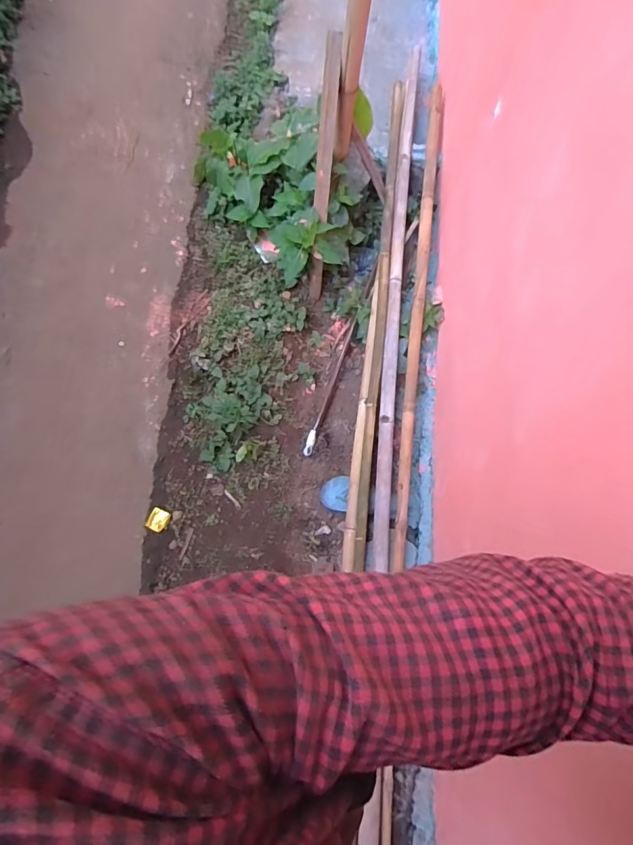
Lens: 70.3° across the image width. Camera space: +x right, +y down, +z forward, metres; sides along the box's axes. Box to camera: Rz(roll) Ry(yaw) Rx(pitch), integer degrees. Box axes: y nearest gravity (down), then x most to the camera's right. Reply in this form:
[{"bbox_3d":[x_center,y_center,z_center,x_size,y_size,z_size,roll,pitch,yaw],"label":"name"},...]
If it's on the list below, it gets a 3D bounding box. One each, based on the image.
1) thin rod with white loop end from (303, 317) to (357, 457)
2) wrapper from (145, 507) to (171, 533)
[{"bbox_3d":[0.048,-0.128,1.497,0.027,0.028,0.510,17,72,5],"label":"thin rod with white loop end"},{"bbox_3d":[-0.485,0.299,1.376,0.061,0.010,0.063,24,73,7],"label":"wrapper"}]

